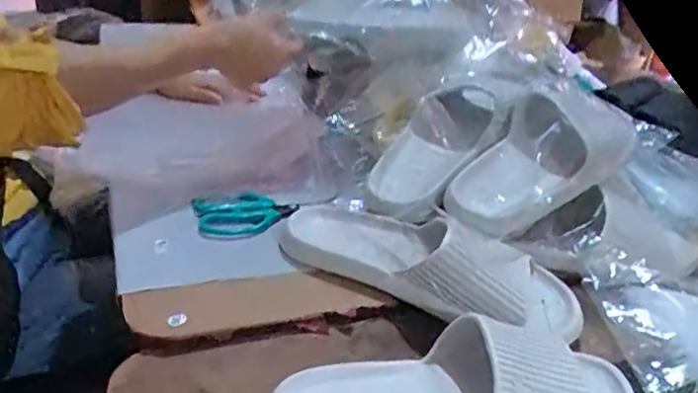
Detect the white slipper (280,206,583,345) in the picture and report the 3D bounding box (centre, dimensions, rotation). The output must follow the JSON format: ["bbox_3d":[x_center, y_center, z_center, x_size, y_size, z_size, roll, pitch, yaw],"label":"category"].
[{"bbox_3d":[0.076,0.049,0.579,0.292,0.064,0.099,17,31,19],"label":"white slipper"}]

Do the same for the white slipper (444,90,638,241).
[{"bbox_3d":[0.194,-0.045,0.641,0.253,0.081,0.104,-32,44,-24],"label":"white slipper"}]

